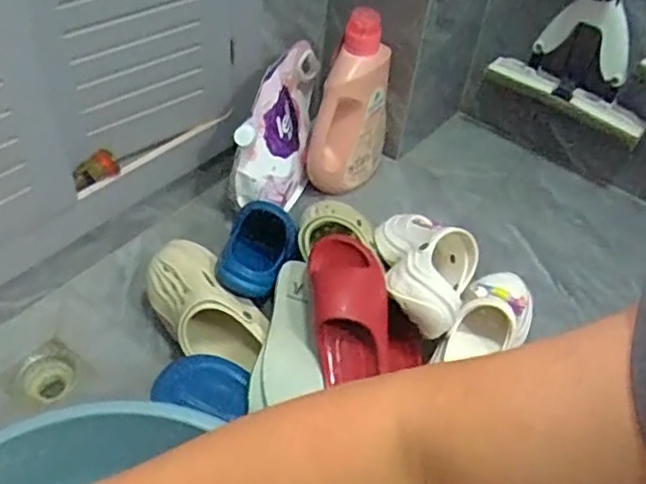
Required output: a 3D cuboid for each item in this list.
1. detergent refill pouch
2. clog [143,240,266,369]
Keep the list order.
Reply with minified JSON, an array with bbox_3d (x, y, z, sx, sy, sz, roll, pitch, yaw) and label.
[{"bbox_3d":[-0.072,-0.198,1.135,0.096,0.217,0.270,11,46,3],"label":"detergent refill pouch"},{"bbox_3d":[-0.172,0.089,0.917,0.112,0.087,0.212,-30,57,-31],"label":"clog"}]

